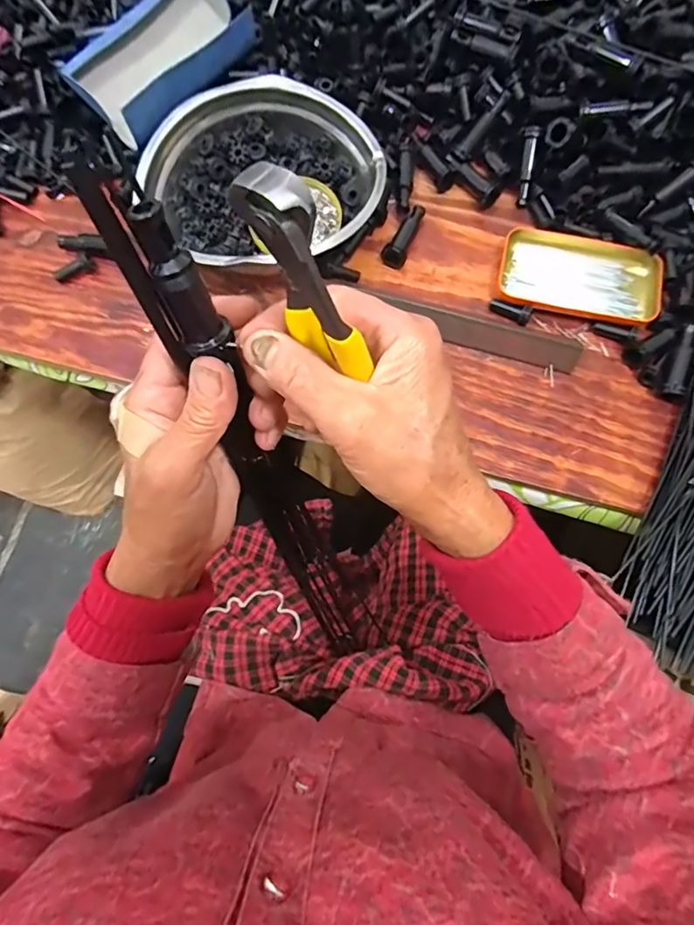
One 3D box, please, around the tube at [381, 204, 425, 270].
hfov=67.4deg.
[{"bbox_3d":[0.056,-0.218,0.493,0.020,0.022,0.074,26,77,7],"label":"tube"}]

